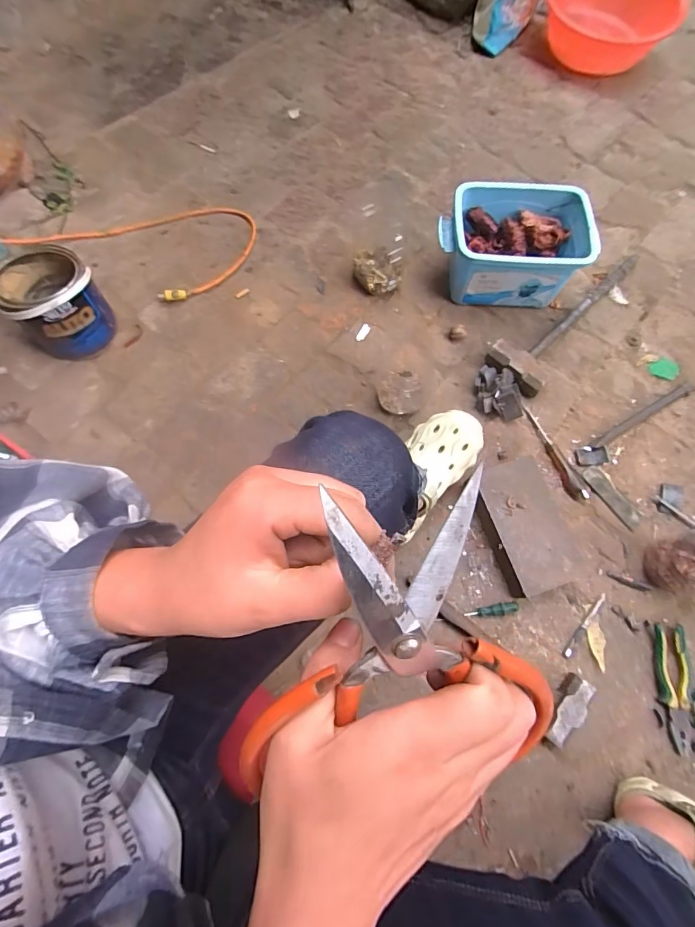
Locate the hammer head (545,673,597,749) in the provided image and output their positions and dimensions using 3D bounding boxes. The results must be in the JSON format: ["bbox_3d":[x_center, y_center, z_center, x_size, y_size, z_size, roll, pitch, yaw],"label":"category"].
[{"bbox_3d":[0.326,0.369,0.655,0.040,0.039,0.104,37,79,13],"label":"hammer head"}]

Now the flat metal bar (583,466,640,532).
[{"bbox_3d":[0.474,0.060,0.783,0.034,0.007,0.124,-34,75,-7],"label":"flat metal bar"}]

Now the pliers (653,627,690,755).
[{"bbox_3d":[0.502,0.341,0.667,0.054,0.015,0.174,3,74,4],"label":"pliers"}]

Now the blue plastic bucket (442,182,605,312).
[{"bbox_3d":[0.320,-0.425,0.874,0.275,0.145,0.173,5,74,5],"label":"blue plastic bucket"}]

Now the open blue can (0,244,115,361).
[{"bbox_3d":[-0.579,-0.320,0.869,0.174,0.157,0.184,-40,75,-8],"label":"open blue can"}]

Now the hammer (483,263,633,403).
[{"bbox_3d":[0.440,-0.313,0.883,0.121,0.047,0.406,39,79,13],"label":"hammer"}]

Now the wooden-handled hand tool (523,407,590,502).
[{"bbox_3d":[0.382,-0.019,0.808,0.031,0.020,0.194,-27,74,-5],"label":"wooden-handled hand tool"}]

